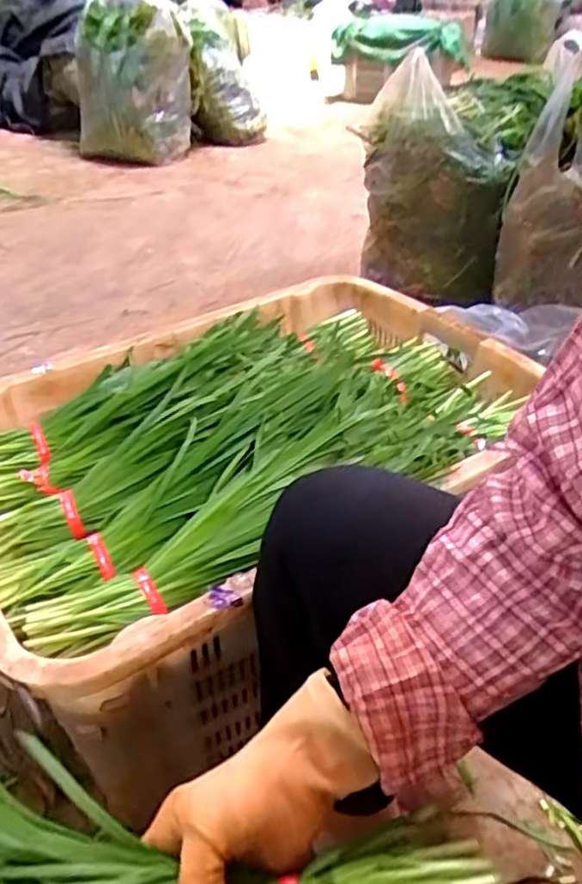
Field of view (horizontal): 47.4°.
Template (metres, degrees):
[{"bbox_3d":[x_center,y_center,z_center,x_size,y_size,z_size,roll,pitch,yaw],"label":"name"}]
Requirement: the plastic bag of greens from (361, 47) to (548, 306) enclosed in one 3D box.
[{"bbox_3d":[0.327,-0.541,1.442,0.327,0.424,0.316,9,38,14],"label":"plastic bag of greens"}]

